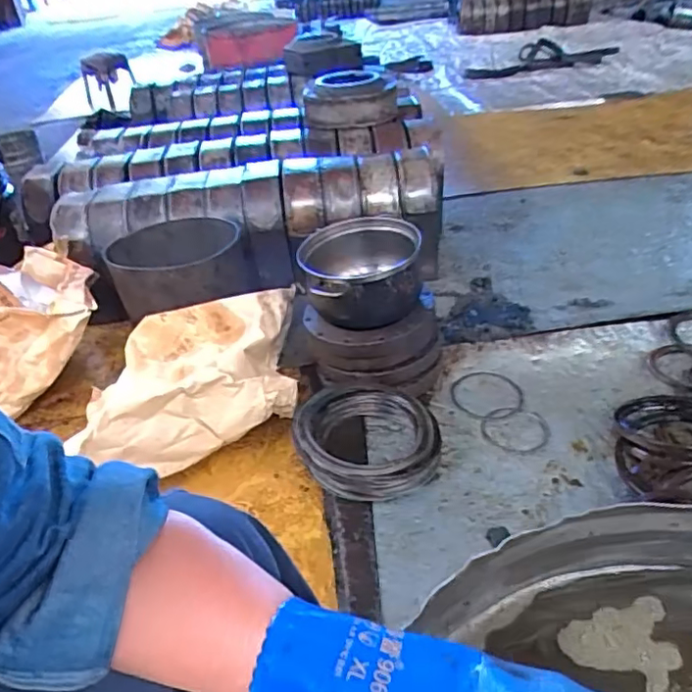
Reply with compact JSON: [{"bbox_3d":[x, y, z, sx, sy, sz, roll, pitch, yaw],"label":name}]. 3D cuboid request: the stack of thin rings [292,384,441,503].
[{"bbox_3d":[0.035,0.147,0.944,0.223,0.084,0.206,3,37,13],"label":"stack of thin rings"}]

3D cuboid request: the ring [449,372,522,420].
[{"bbox_3d":[0.257,0.089,1.083,0.131,0.004,0.121,-1,39,1],"label":"ring"}]

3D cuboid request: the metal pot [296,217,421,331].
[{"bbox_3d":[0.027,-0.130,1.056,0.205,0.105,0.216,-5,36,2],"label":"metal pot"}]

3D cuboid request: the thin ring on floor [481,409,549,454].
[{"bbox_3d":[0.290,0.142,1.016,0.112,0.007,0.105,0,35,0],"label":"thin ring on floor"}]

